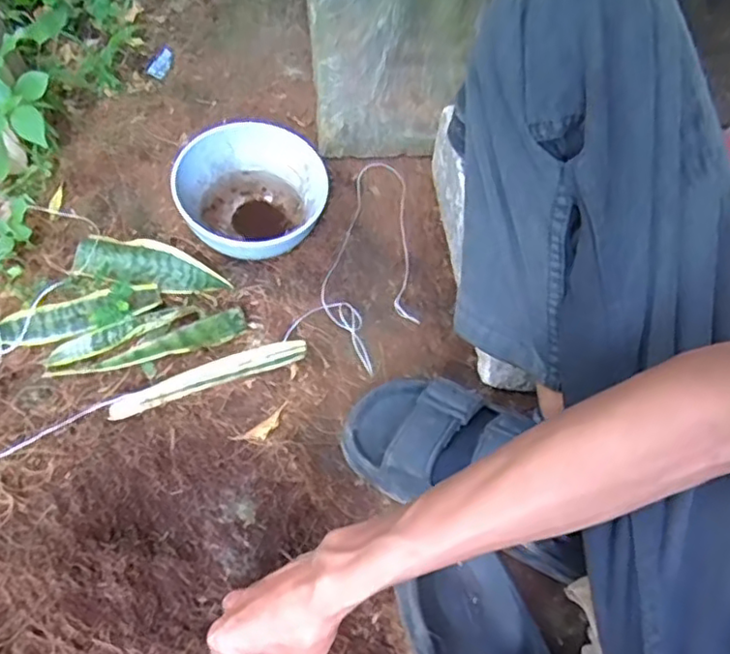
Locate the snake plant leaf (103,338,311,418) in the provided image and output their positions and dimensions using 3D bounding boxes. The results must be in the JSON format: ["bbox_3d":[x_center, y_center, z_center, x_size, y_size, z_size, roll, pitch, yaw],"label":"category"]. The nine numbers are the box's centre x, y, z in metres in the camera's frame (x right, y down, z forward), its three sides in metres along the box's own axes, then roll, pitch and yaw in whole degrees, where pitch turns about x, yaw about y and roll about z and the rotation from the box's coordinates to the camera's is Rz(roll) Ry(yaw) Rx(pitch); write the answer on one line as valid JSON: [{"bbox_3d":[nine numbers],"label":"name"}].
[{"bbox_3d":[-0.144,0.046,0.595,0.183,0.009,0.025,-20,65,-13],"label":"snake plant leaf"}]

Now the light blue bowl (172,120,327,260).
[{"bbox_3d":[-0.123,-0.130,0.662,0.140,0.079,0.146,3,64,-5],"label":"light blue bowl"}]

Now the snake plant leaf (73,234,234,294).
[{"bbox_3d":[-0.215,-0.065,0.640,0.155,0.018,0.048,9,62,1],"label":"snake plant leaf"}]

